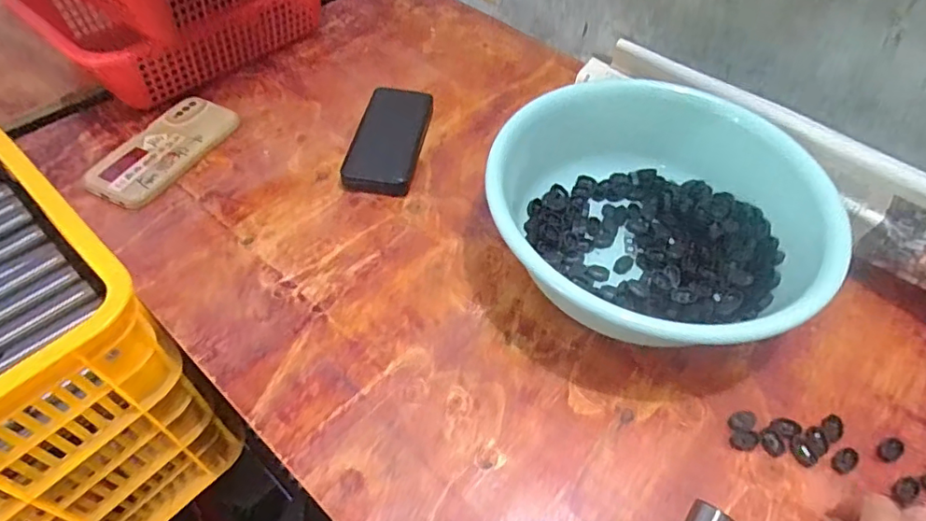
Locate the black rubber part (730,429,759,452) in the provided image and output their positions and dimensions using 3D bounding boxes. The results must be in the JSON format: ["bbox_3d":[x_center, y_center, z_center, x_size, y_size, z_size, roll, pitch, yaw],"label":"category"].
[{"bbox_3d":[0.225,0.142,0.443,0.023,0.004,0.017,-14,54,-12],"label":"black rubber part"}]

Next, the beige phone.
[{"bbox_3d":[-0.332,-0.127,0.620,0.086,0.018,0.174,19,54,12],"label":"beige phone"}]

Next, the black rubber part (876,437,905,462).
[{"bbox_3d":[0.342,0.150,0.441,0.025,0.005,0.015,-22,56,-17],"label":"black rubber part"}]

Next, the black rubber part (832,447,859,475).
[{"bbox_3d":[0.301,0.157,0.436,0.023,0.007,0.015,-26,58,-20],"label":"black rubber part"}]

